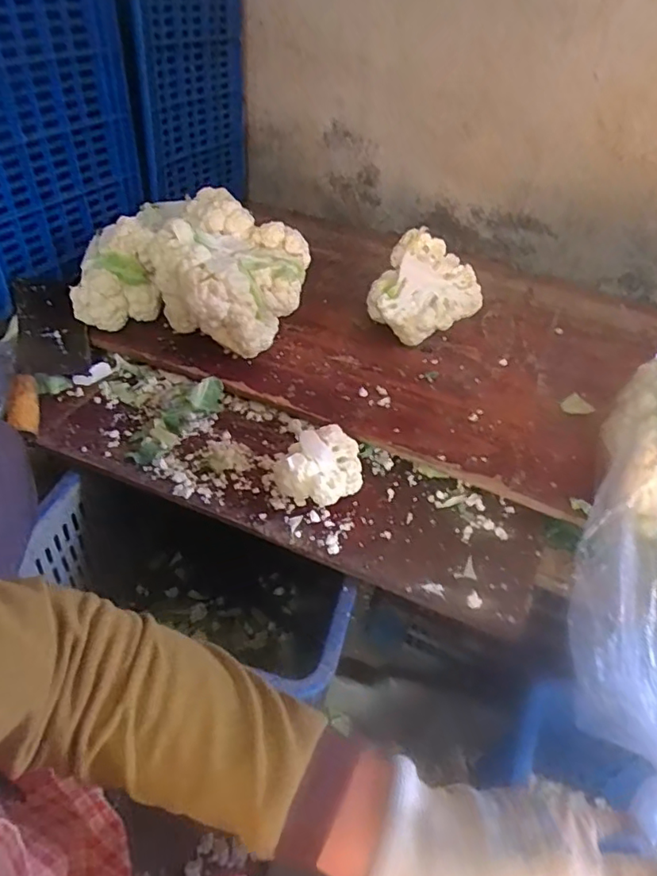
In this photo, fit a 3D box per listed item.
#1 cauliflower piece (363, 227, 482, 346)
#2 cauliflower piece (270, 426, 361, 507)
[{"bbox_3d":[0.138,-0.217,0.845,0.158,0.110,0.129,-21,50,-25],"label":"cauliflower piece"},{"bbox_3d":[-0.009,0.036,0.612,0.085,0.075,0.071,14,44,8],"label":"cauliflower piece"}]

